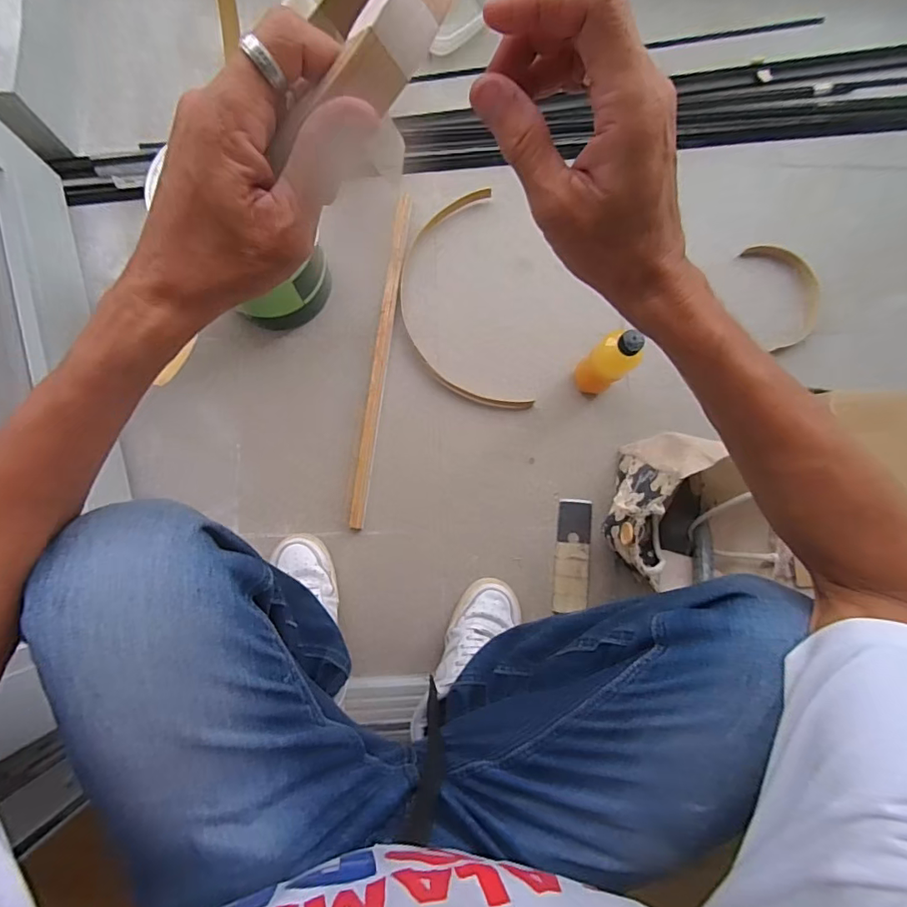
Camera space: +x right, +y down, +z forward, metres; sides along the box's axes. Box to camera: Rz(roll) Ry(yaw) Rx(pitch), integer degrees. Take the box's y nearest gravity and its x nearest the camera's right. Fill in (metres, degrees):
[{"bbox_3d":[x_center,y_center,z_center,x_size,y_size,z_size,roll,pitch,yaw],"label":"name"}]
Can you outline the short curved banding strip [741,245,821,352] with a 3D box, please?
[{"bbox_3d":[0.539,-0.264,0.809,0.079,0.025,0.172,-20,97,14],"label":"short curved banding strip"}]

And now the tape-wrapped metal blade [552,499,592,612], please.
[{"bbox_3d":[0.179,0.152,0.746,0.052,0.005,0.165,7,79,-4],"label":"tape-wrapped metal blade"}]

